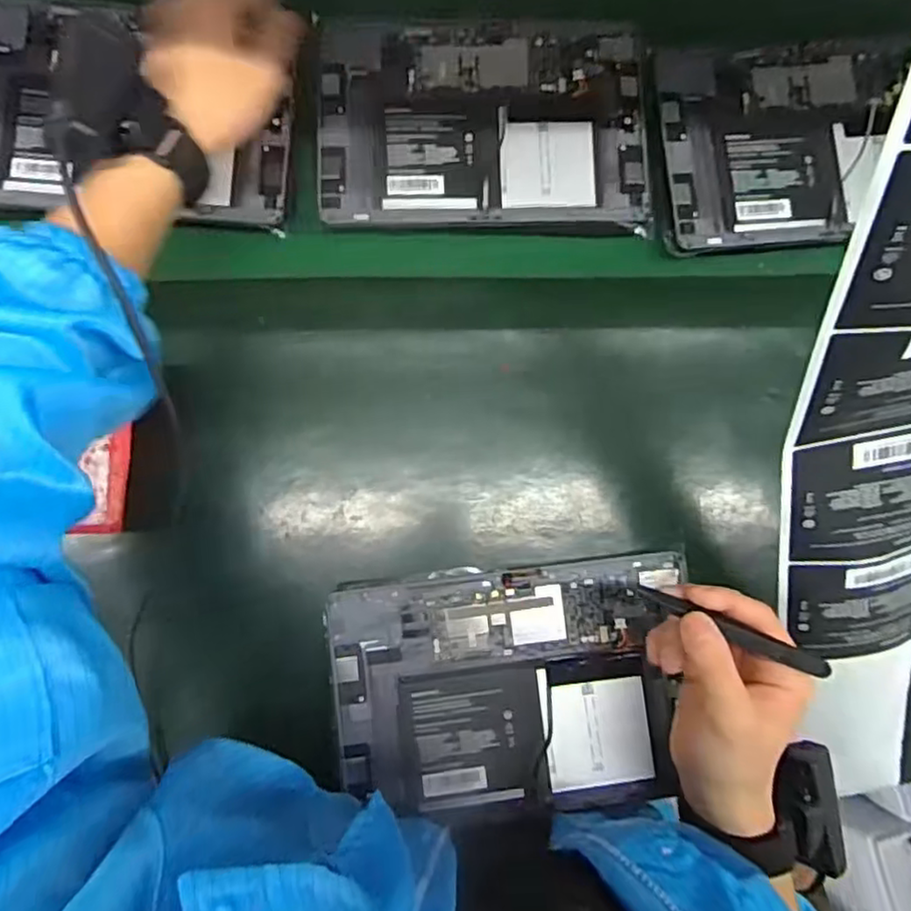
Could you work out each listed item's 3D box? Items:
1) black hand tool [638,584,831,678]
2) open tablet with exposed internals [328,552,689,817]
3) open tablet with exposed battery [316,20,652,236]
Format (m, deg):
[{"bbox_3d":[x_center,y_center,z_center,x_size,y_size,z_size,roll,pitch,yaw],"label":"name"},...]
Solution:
[{"bbox_3d":[0.154,0.097,0.363,0.108,0.013,0.010,21,84,6],"label":"black hand tool"},{"bbox_3d":[0.038,0.163,0.461,0.238,0.014,0.161,-4,85,-4],"label":"open tablet with exposed internals"},{"bbox_3d":[0.023,-0.259,0.512,0.252,0.013,0.166,1,85,-4],"label":"open tablet with exposed battery"}]

